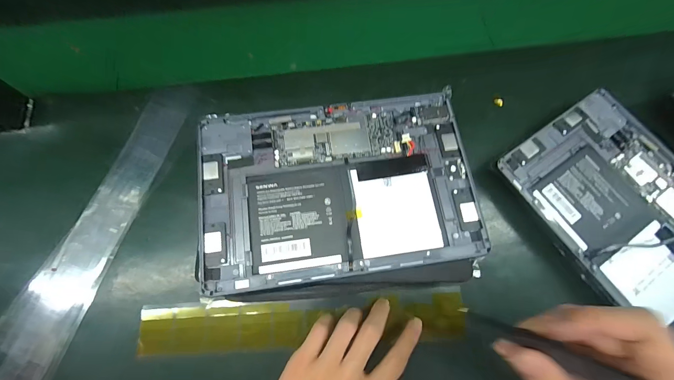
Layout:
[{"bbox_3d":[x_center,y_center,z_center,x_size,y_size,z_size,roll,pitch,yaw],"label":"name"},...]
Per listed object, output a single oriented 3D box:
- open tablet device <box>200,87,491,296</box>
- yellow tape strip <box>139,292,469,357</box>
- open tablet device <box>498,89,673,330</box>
[{"bbox_3d":[0.002,-0.005,0.277,0.250,0.016,0.163,-7,72,-3],"label":"open tablet device"},{"bbox_3d":[-0.030,0.134,0.294,0.319,0.010,0.042,-2,78,-3],"label":"yellow tape strip"},{"bbox_3d":[0.308,0.025,0.294,0.173,0.011,0.246,-32,75,-11],"label":"open tablet device"}]

